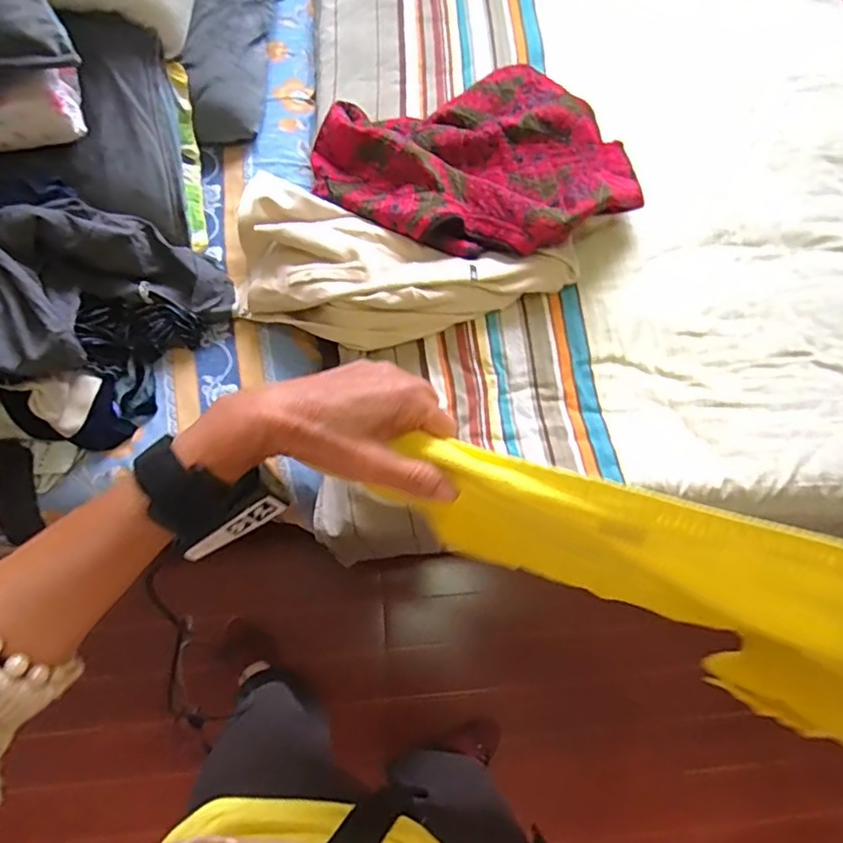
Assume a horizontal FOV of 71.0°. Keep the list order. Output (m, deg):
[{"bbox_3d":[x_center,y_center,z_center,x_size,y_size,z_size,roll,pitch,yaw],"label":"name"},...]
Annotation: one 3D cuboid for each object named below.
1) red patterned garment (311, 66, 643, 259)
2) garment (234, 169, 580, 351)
[{"bbox_3d":[0.085,-0.471,1.072,0.536,0.088,0.376,-16,70,-9],"label":"red patterned garment"},{"bbox_3d":[-0.058,-0.247,1.038,0.558,0.092,0.256,14,69,3],"label":"garment"}]

